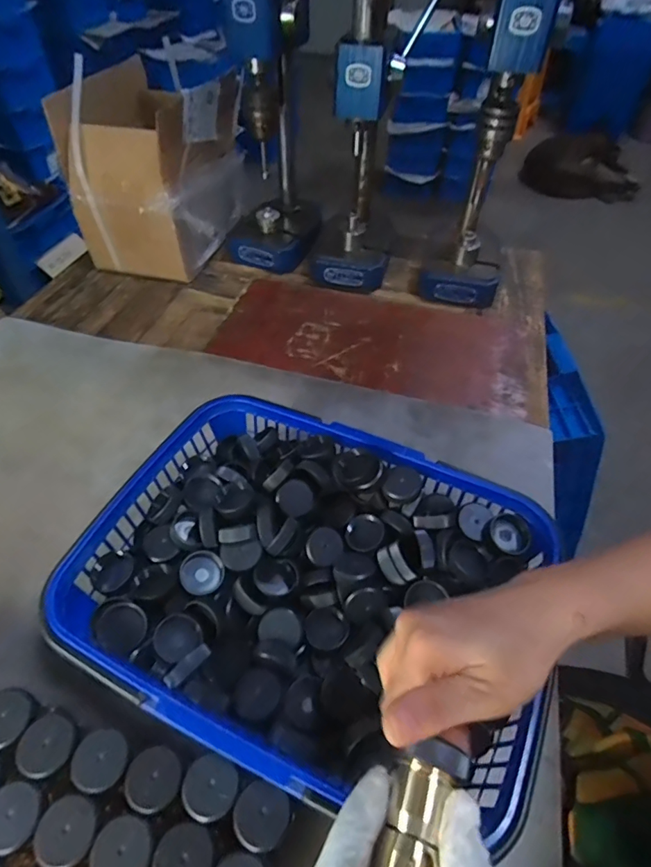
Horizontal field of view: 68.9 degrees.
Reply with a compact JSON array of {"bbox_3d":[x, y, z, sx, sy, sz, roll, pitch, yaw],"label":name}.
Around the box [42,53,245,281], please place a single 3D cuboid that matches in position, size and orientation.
[{"bbox_3d":[-0.262,-0.435,0.775,0.175,0.212,0.268,17,52,10],"label":"box"}]

